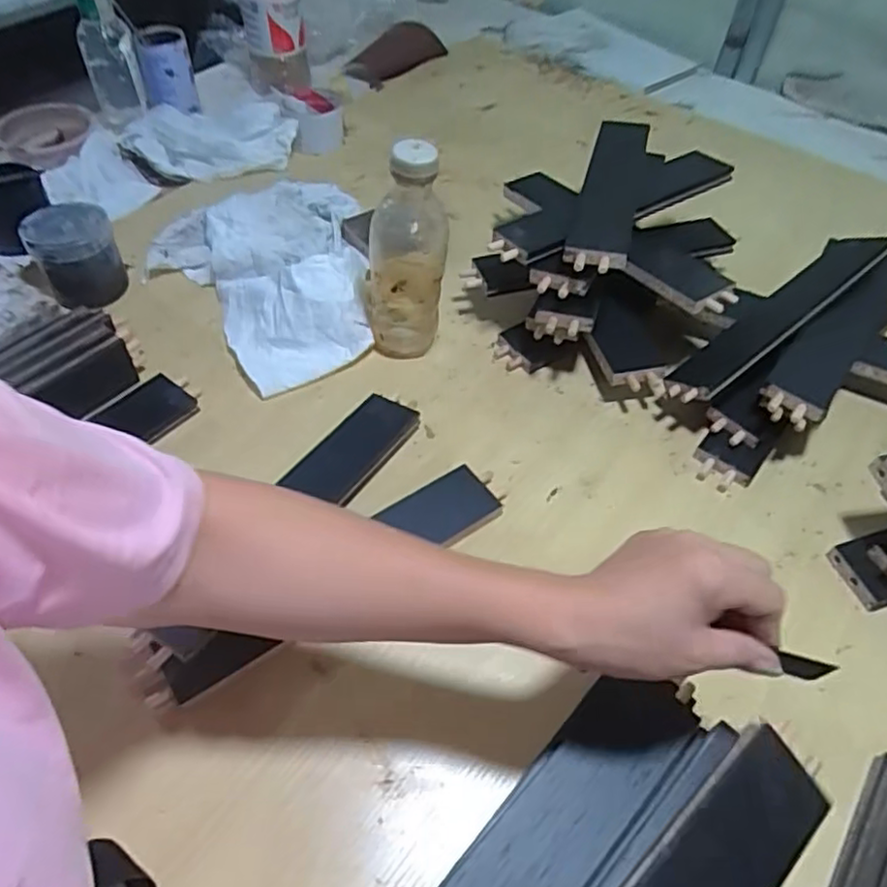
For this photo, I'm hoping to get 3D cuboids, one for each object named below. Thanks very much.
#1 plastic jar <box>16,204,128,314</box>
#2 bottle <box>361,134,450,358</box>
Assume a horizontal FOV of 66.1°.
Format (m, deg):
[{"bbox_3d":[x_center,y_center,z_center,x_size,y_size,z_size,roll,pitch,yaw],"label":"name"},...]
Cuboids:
[{"bbox_3d":[-0.378,-0.192,0.706,0.079,0.079,0.081,-21,56,-19],"label":"plastic jar"},{"bbox_3d":[-0.036,-0.177,0.627,0.072,0.199,0.061,-1,52,-4],"label":"bottle"}]

